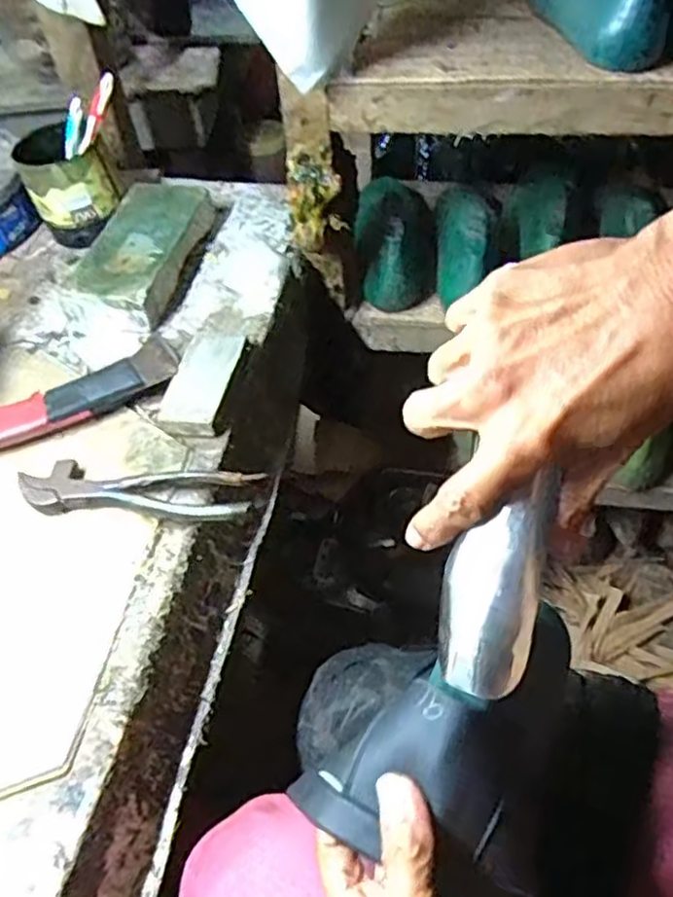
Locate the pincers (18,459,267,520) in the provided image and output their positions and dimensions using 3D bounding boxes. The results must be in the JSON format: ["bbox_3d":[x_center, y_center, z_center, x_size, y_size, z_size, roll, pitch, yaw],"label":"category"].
[{"bbox_3d":[-0.151,0.031,0.523,0.185,0.020,0.046,7,51,10],"label":"pincers"}]

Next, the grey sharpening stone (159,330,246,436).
[{"bbox_3d":[-0.113,-0.062,0.598,0.045,0.021,0.115,5,50,9],"label":"grey sharpening stone"}]

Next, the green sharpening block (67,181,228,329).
[{"bbox_3d":[-0.191,-0.200,0.705,0.092,0.038,0.198,8,51,11],"label":"green sharpening block"}]

